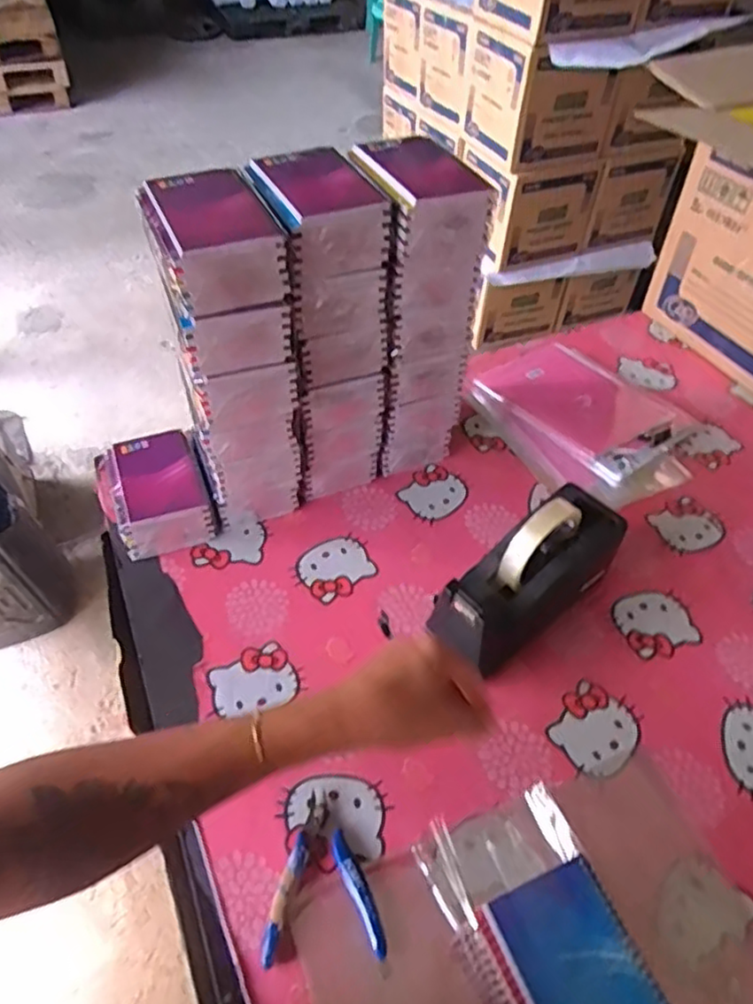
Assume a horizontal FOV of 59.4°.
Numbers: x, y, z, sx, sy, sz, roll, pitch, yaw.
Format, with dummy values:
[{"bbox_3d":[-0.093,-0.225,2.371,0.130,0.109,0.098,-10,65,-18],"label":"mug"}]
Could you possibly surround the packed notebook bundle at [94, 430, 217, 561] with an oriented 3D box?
[{"bbox_3d":[-0.251,-0.010,0.740,0.106,0.064,0.136,-17,51,-16],"label":"packed notebook bundle"}]

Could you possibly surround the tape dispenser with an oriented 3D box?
[{"bbox_3d":[0.149,0.072,0.641,0.206,0.124,0.085,-33,57,-27],"label":"tape dispenser"}]

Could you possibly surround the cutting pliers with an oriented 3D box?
[{"bbox_3d":[-0.039,0.290,0.513,0.088,0.012,0.111,-1,48,-2],"label":"cutting pliers"}]

